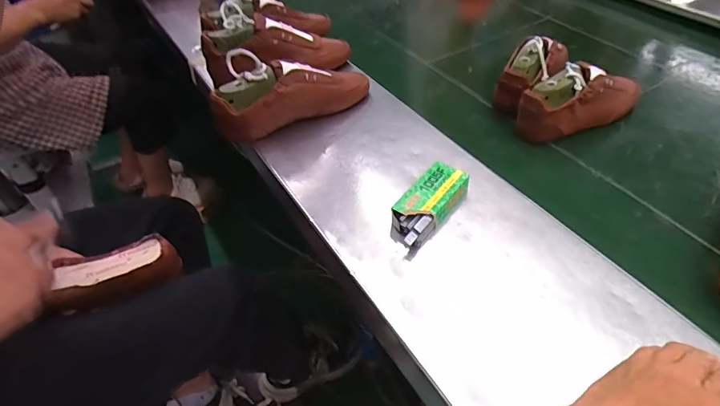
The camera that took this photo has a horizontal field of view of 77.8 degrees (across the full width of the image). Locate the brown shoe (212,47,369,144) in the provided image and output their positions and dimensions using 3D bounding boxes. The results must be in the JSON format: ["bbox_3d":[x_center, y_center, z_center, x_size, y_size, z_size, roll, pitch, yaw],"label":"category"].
[{"bbox_3d":[-0.110,-0.185,0.684,0.246,0.109,0.099,-20,48,-16],"label":"brown shoe"}]

